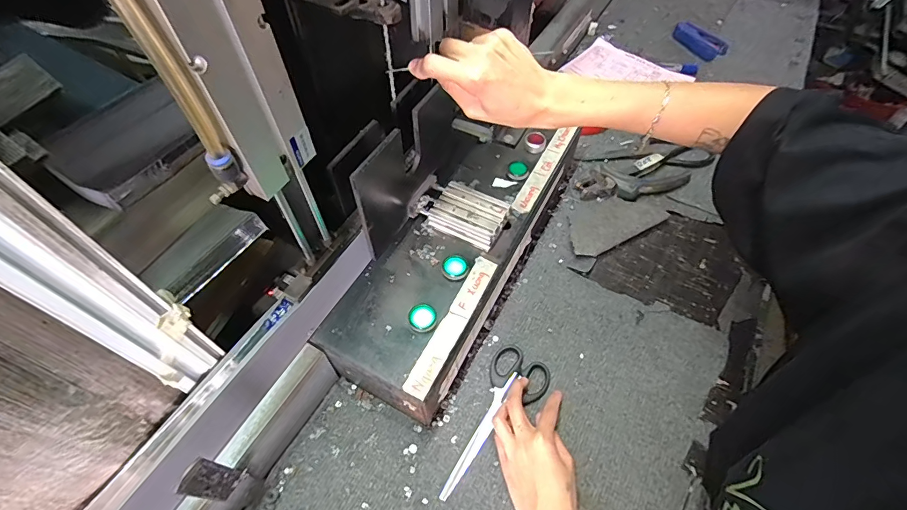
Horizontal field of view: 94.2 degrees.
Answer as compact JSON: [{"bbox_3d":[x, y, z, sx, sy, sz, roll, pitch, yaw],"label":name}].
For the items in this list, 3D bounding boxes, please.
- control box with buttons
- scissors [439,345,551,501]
[{"bbox_3d":[0.012,-0.020,0.527,0.147,0.101,0.423,25,60,16],"label":"control box with buttons"},{"bbox_3d":[0.041,0.177,0.452,0.066,0.012,0.174,29,62,18],"label":"scissors"}]

